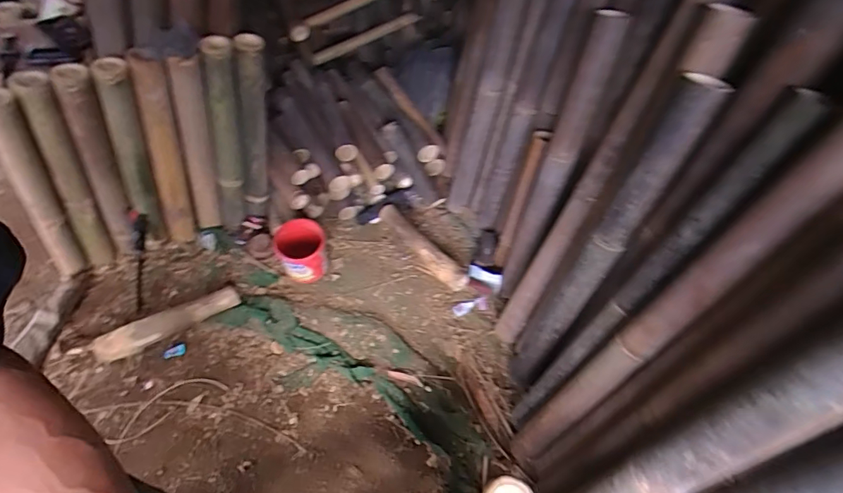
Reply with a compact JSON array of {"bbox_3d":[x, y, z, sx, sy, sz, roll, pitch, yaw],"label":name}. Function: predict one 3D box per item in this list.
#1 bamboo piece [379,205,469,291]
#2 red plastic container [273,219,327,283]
[{"bbox_3d":[0.000,-0.008,1.512,0.082,0.050,0.411,-30,58,-23],"label":"bamboo piece"},{"bbox_3d":[-0.371,0.016,1.411,0.155,0.149,0.147,1,51,-1],"label":"red plastic container"}]

